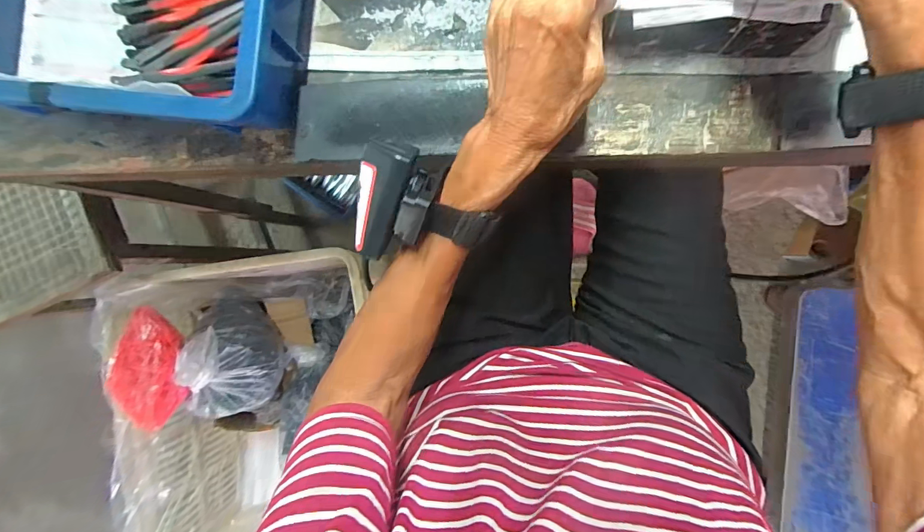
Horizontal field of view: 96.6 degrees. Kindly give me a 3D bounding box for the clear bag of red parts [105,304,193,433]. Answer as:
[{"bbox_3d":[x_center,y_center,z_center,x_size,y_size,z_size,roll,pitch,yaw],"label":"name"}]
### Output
[{"bbox_3d":[-0.501,0.163,0.654,0.077,0.064,0.182,-14,89,7],"label":"clear bag of red parts"}]

